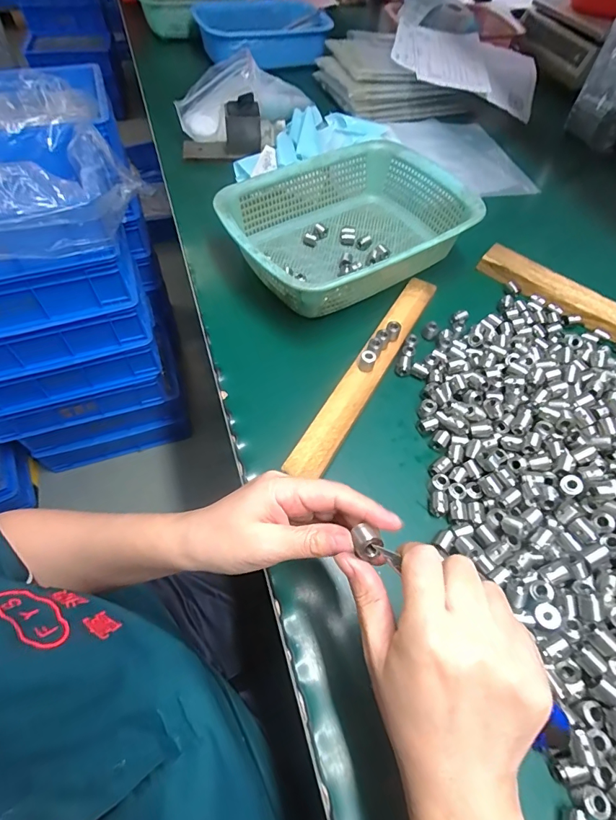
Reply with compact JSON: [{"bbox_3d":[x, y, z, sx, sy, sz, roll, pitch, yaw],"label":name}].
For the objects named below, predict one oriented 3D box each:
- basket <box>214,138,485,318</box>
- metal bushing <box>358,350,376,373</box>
[{"bbox_3d":[0.051,-0.233,0.544,0.297,0.082,0.217,-27,61,-19],"label":"basket"},{"bbox_3d":[0.064,-0.052,0.444,0.015,0.018,0.018,15,57,8],"label":"metal bushing"}]

